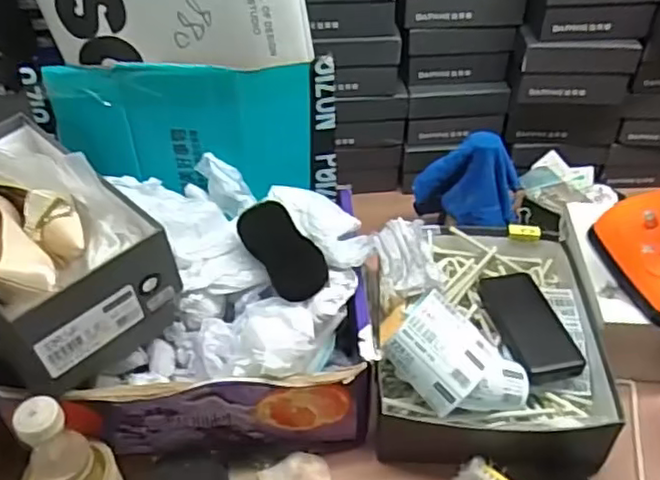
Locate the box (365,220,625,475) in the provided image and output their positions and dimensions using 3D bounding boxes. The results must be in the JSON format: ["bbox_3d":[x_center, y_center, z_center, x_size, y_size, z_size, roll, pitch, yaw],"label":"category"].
[{"bbox_3d":[0.184,0.105,0.796,0.267,0.128,0.324,2,42,2],"label":"box"}]

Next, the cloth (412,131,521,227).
[{"bbox_3d":[0.195,-0.084,0.916,0.147,0.111,0.075,11,43,12],"label":"cloth"}]

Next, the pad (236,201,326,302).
[{"bbox_3d":[-0.054,0.009,0.721,0.061,0.017,0.123,-34,72,-8],"label":"pad"}]

